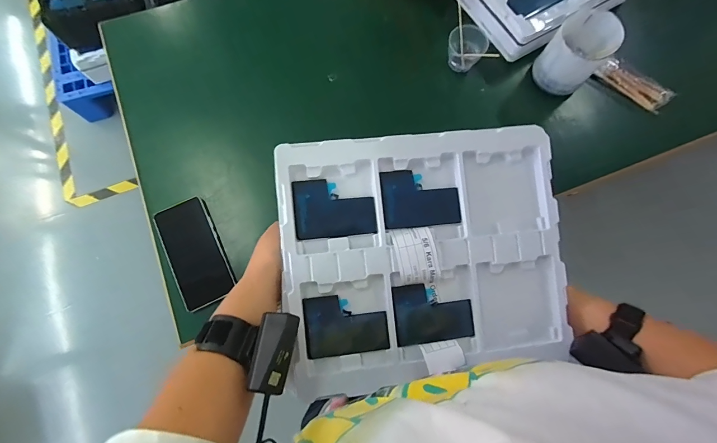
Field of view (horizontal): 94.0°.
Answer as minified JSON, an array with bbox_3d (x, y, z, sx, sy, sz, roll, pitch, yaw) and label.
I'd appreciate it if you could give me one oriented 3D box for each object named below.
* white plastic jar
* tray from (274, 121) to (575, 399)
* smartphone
[{"bbox_3d":[0.357,-0.279,0.551,0.083,0.093,0.091,0,76,0],"label":"white plastic jar"},{"bbox_3d":[0.077,0.034,0.388,0.315,0.031,0.269,-6,87,-7],"label":"tray"},{"bbox_3d":[-0.247,0.045,0.503,0.079,0.011,0.159,-25,78,-6],"label":"smartphone"}]

